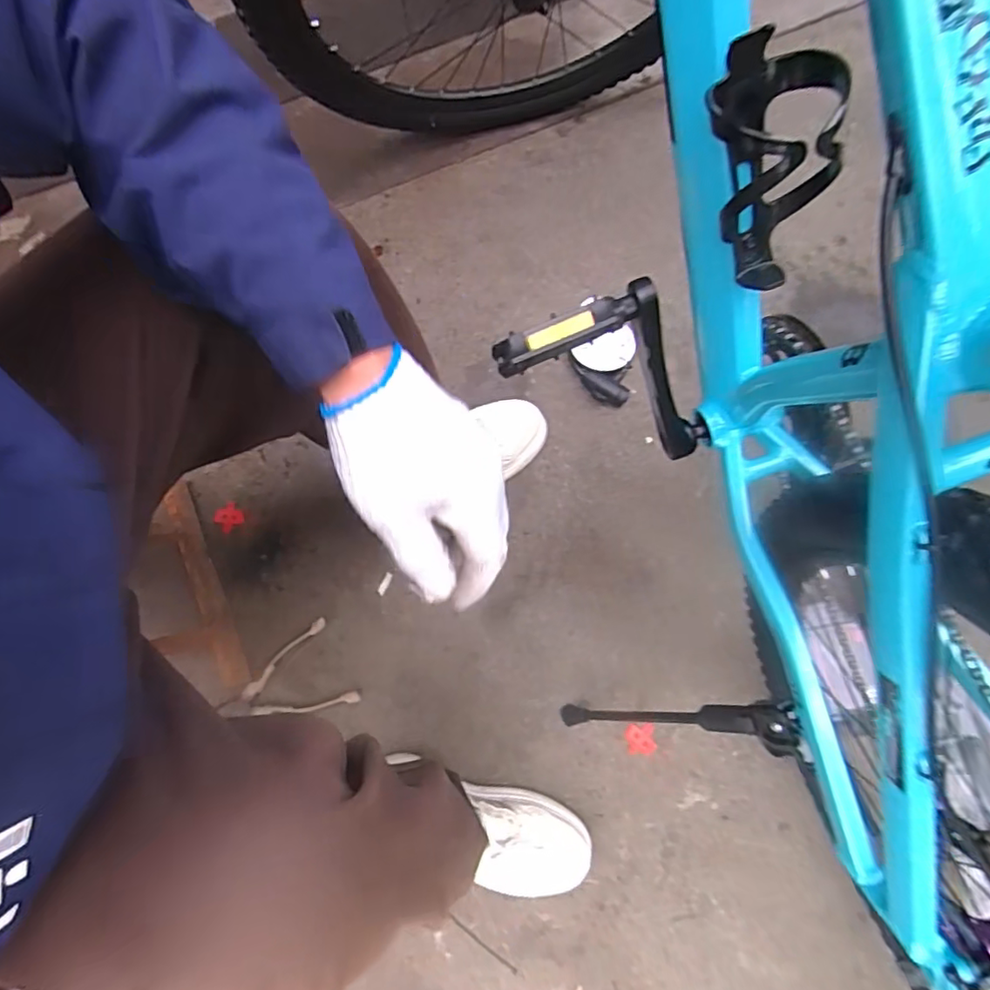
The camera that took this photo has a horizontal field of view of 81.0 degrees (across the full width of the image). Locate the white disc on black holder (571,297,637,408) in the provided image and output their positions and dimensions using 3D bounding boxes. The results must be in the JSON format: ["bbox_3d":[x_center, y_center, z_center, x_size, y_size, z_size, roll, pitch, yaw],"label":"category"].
[{"bbox_3d":[0.161,-0.200,0.867,0.093,0.062,0.116,10,75,3],"label":"white disc on black holder"}]

